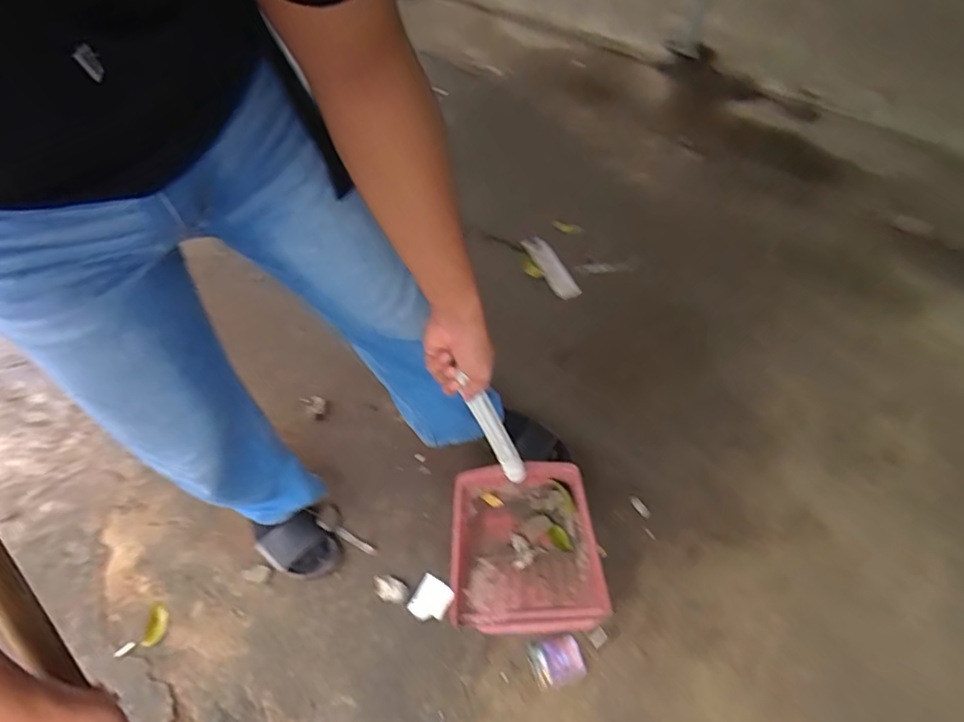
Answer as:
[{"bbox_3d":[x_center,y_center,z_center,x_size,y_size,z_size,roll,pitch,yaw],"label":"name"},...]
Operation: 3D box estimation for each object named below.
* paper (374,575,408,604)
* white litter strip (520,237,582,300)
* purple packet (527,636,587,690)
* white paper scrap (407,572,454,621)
[{"bbox_3d":[-0.181,0.448,1.053,0.072,0.010,0.041,23,61,10],"label":"paper"},{"bbox_3d":[0.191,-0.273,1.529,0.066,0.023,0.235,-23,64,-16],"label":"white litter strip"},{"bbox_3d":[0.140,0.563,1.002,0.095,0.015,0.080,-17,62,-12],"label":"purple packet"},{"bbox_3d":[-0.100,0.466,1.046,0.070,0.007,0.076,29,62,13],"label":"white paper scrap"}]

